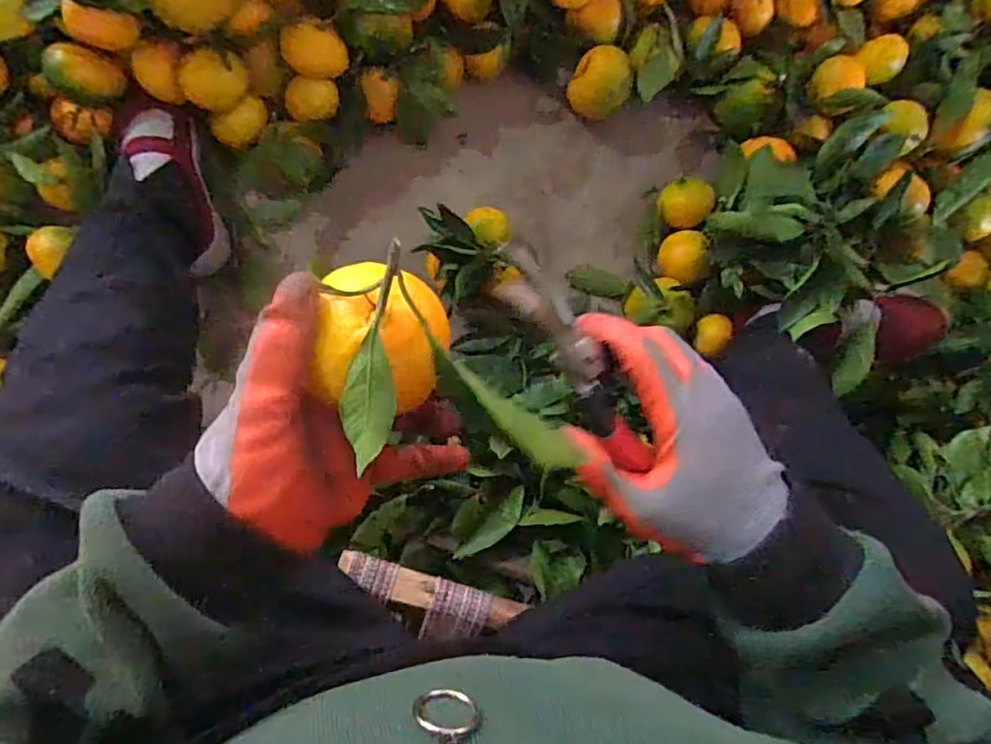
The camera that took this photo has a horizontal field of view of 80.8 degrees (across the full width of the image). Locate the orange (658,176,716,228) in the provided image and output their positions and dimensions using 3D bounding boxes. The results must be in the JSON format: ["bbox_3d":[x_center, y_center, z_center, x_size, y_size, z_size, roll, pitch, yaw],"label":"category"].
[{"bbox_3d":[0.234,-0.209,0.710,0.054,0.046,0.058,0,87,-6],"label":"orange"}]

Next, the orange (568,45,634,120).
[{"bbox_3d":[0.125,-0.341,0.703,0.068,0.067,0.064,0,87,-6],"label":"orange"}]

